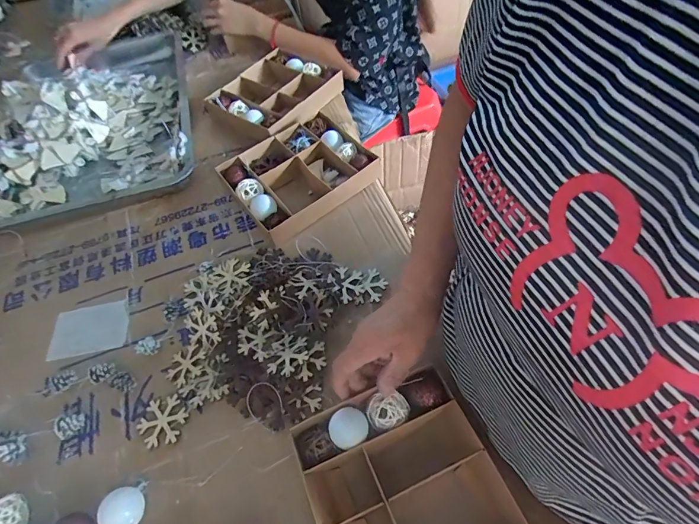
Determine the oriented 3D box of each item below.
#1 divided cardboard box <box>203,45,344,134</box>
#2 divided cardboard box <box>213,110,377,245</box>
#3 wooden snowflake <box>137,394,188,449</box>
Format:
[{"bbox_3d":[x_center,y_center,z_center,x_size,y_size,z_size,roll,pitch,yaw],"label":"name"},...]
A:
[{"bbox_3d":[-0.137,-0.315,0.726,0.195,0.056,0.208,27,61,24],"label":"divided cardboard box"},{"bbox_3d":[-0.075,-0.141,0.617,0.213,0.057,0.173,-37,58,-19],"label":"divided cardboard box"},{"bbox_3d":[-0.208,0.176,0.431,0.050,0.007,0.055,-4,54,5],"label":"wooden snowflake"}]

